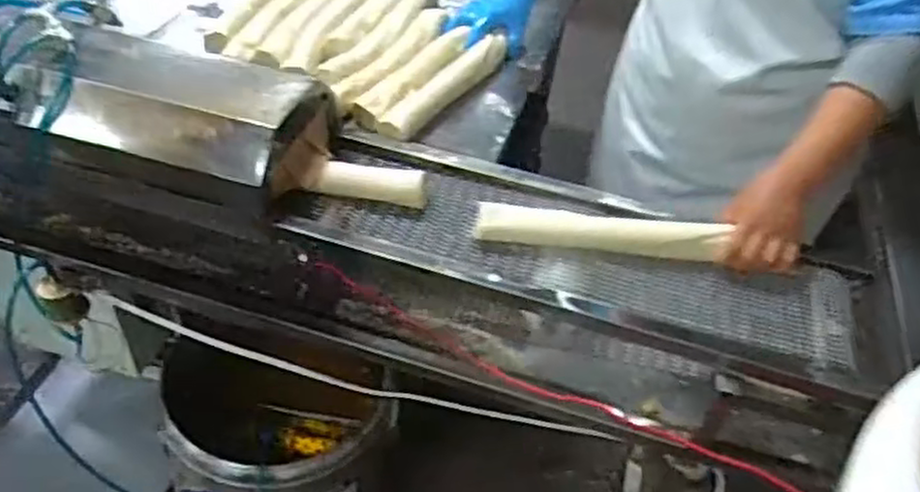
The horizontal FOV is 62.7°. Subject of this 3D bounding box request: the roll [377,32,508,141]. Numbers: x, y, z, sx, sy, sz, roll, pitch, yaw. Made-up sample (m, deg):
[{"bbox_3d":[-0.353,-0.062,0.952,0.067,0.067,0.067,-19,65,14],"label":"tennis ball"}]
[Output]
[{"bbox_3d":[-0.019,-0.232,1.116,0.046,0.038,0.287,28,47,21],"label":"roll"}]

